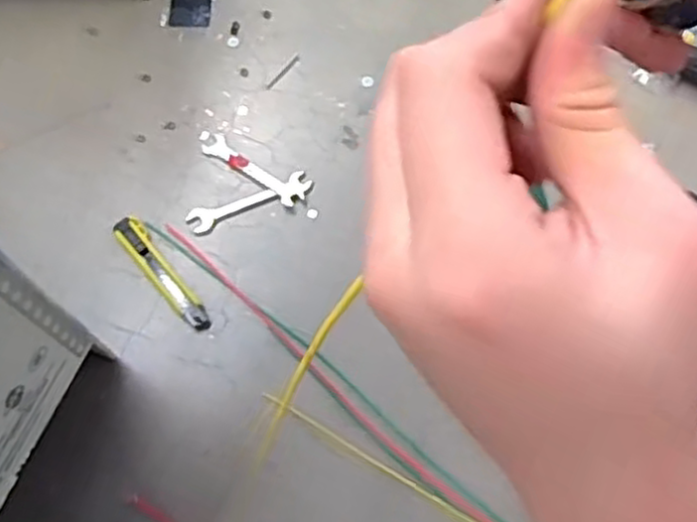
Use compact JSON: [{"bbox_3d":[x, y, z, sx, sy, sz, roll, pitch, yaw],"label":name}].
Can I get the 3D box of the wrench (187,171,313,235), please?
[{"bbox_3d":[-0.114,-0.069,0.855,0.144,0.006,0.034,-21,71,-9],"label":"wrench"}]

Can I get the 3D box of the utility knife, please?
[{"bbox_3d":[-0.205,0.013,0.811,0.030,0.014,0.158,-36,74,-14],"label":"utility knife"}]

